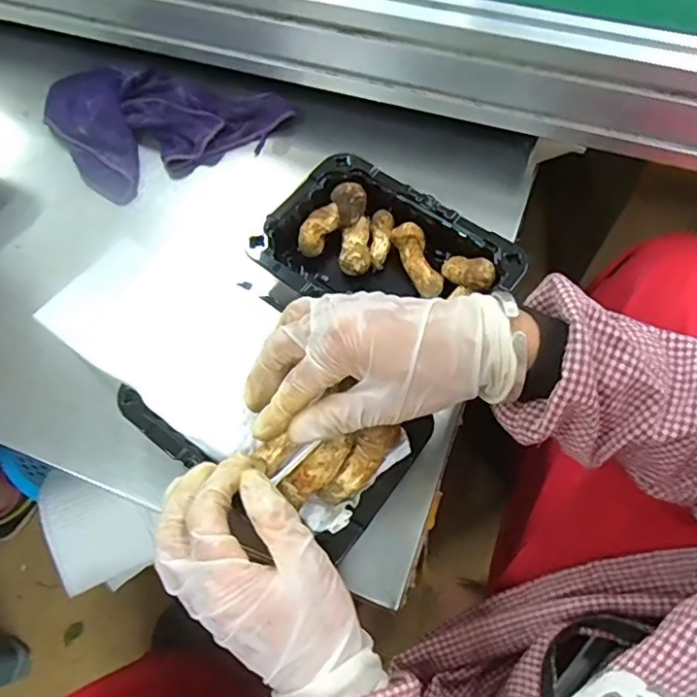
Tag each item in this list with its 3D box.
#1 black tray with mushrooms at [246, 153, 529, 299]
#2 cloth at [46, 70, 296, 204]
[{"bbox_3d":[0.025,-0.064,0.430,0.177,0.040,0.131,35,70,18],"label":"black tray with mushrooms"},{"bbox_3d":[-0.172,-0.224,0.529,0.201,0.027,0.144,-23,65,-9],"label":"cloth"}]

